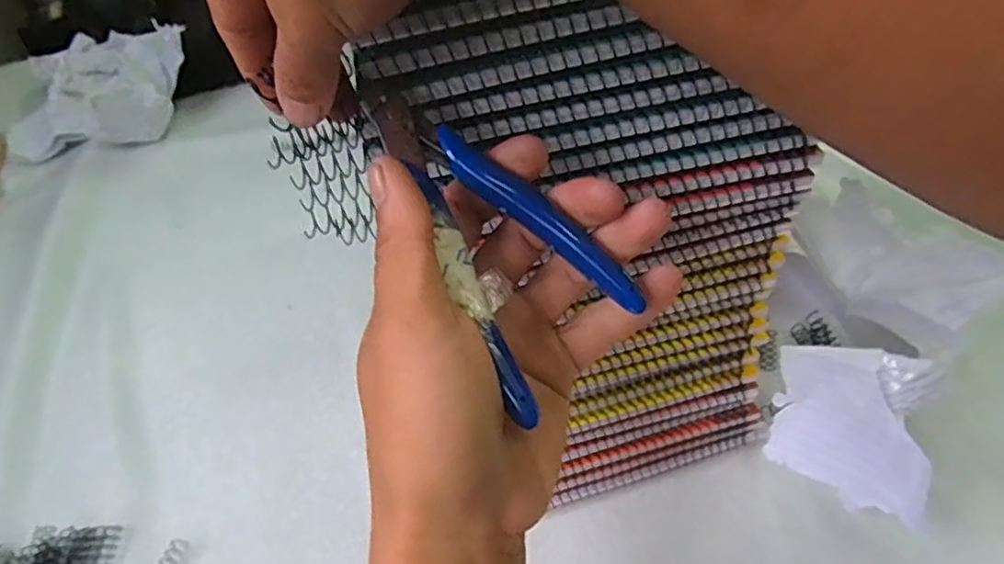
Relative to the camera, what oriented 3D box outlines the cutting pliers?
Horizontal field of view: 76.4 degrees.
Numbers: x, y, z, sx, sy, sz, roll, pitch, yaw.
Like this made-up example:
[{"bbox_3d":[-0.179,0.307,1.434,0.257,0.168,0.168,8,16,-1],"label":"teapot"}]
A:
[{"bbox_3d":[-0.004,-0.026,0.213,0.053,0.008,0.129,-22,72,-30],"label":"cutting pliers"}]

